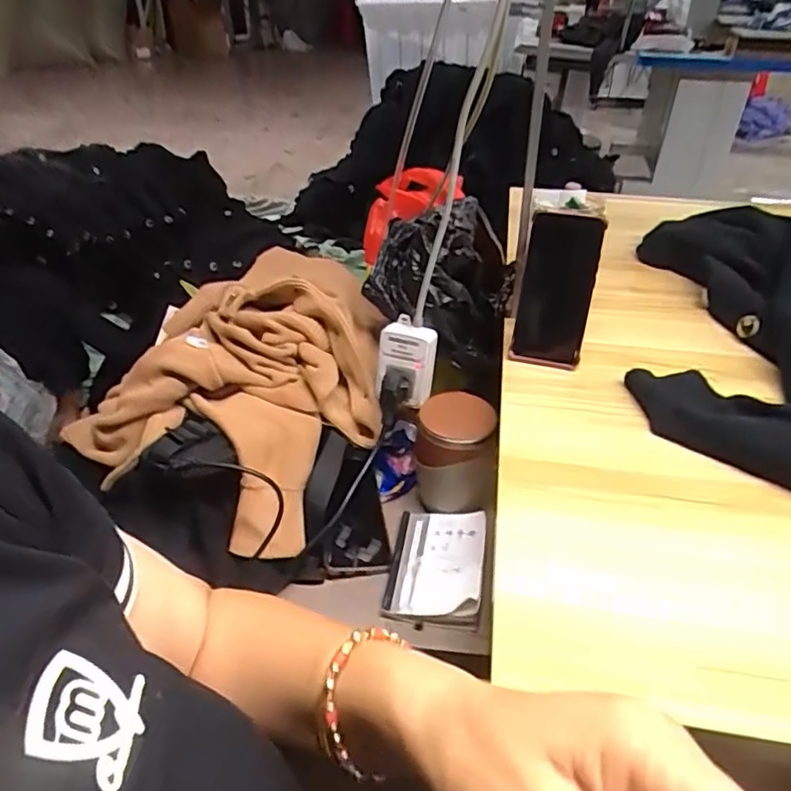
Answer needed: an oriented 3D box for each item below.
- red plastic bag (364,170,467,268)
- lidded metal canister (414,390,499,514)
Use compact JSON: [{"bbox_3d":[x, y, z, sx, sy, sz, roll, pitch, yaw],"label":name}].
[{"bbox_3d":[0.009,-0.313,0.993,0.229,0.113,0.062,-21,18,45],"label":"red plastic bag"},{"bbox_3d":[0.068,0.066,0.698,0.086,0.118,0.089,4,37,3],"label":"lidded metal canister"}]

